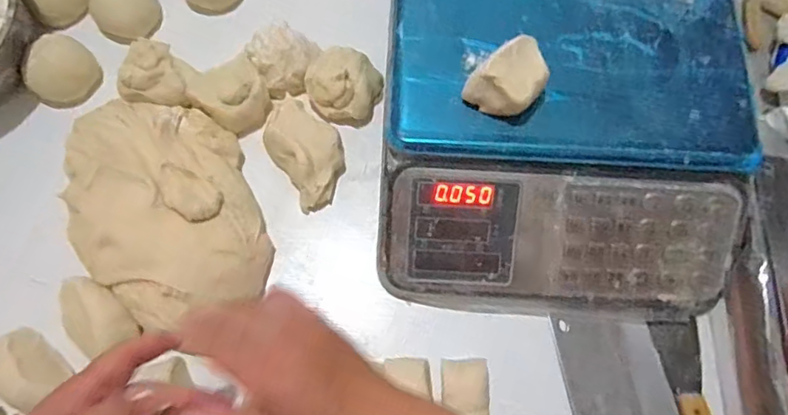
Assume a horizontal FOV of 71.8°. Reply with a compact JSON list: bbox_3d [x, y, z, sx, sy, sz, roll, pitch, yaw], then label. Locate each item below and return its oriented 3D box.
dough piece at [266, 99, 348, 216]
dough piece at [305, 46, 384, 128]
[{"bbox_3d":[-0.089,-0.060,0.551,0.065,0.032,0.115,-30,74,-12],"label":"dough piece"},{"bbox_3d":[-0.051,-0.132,0.570,0.077,0.043,0.074,1,71,-2],"label":"dough piece"}]

